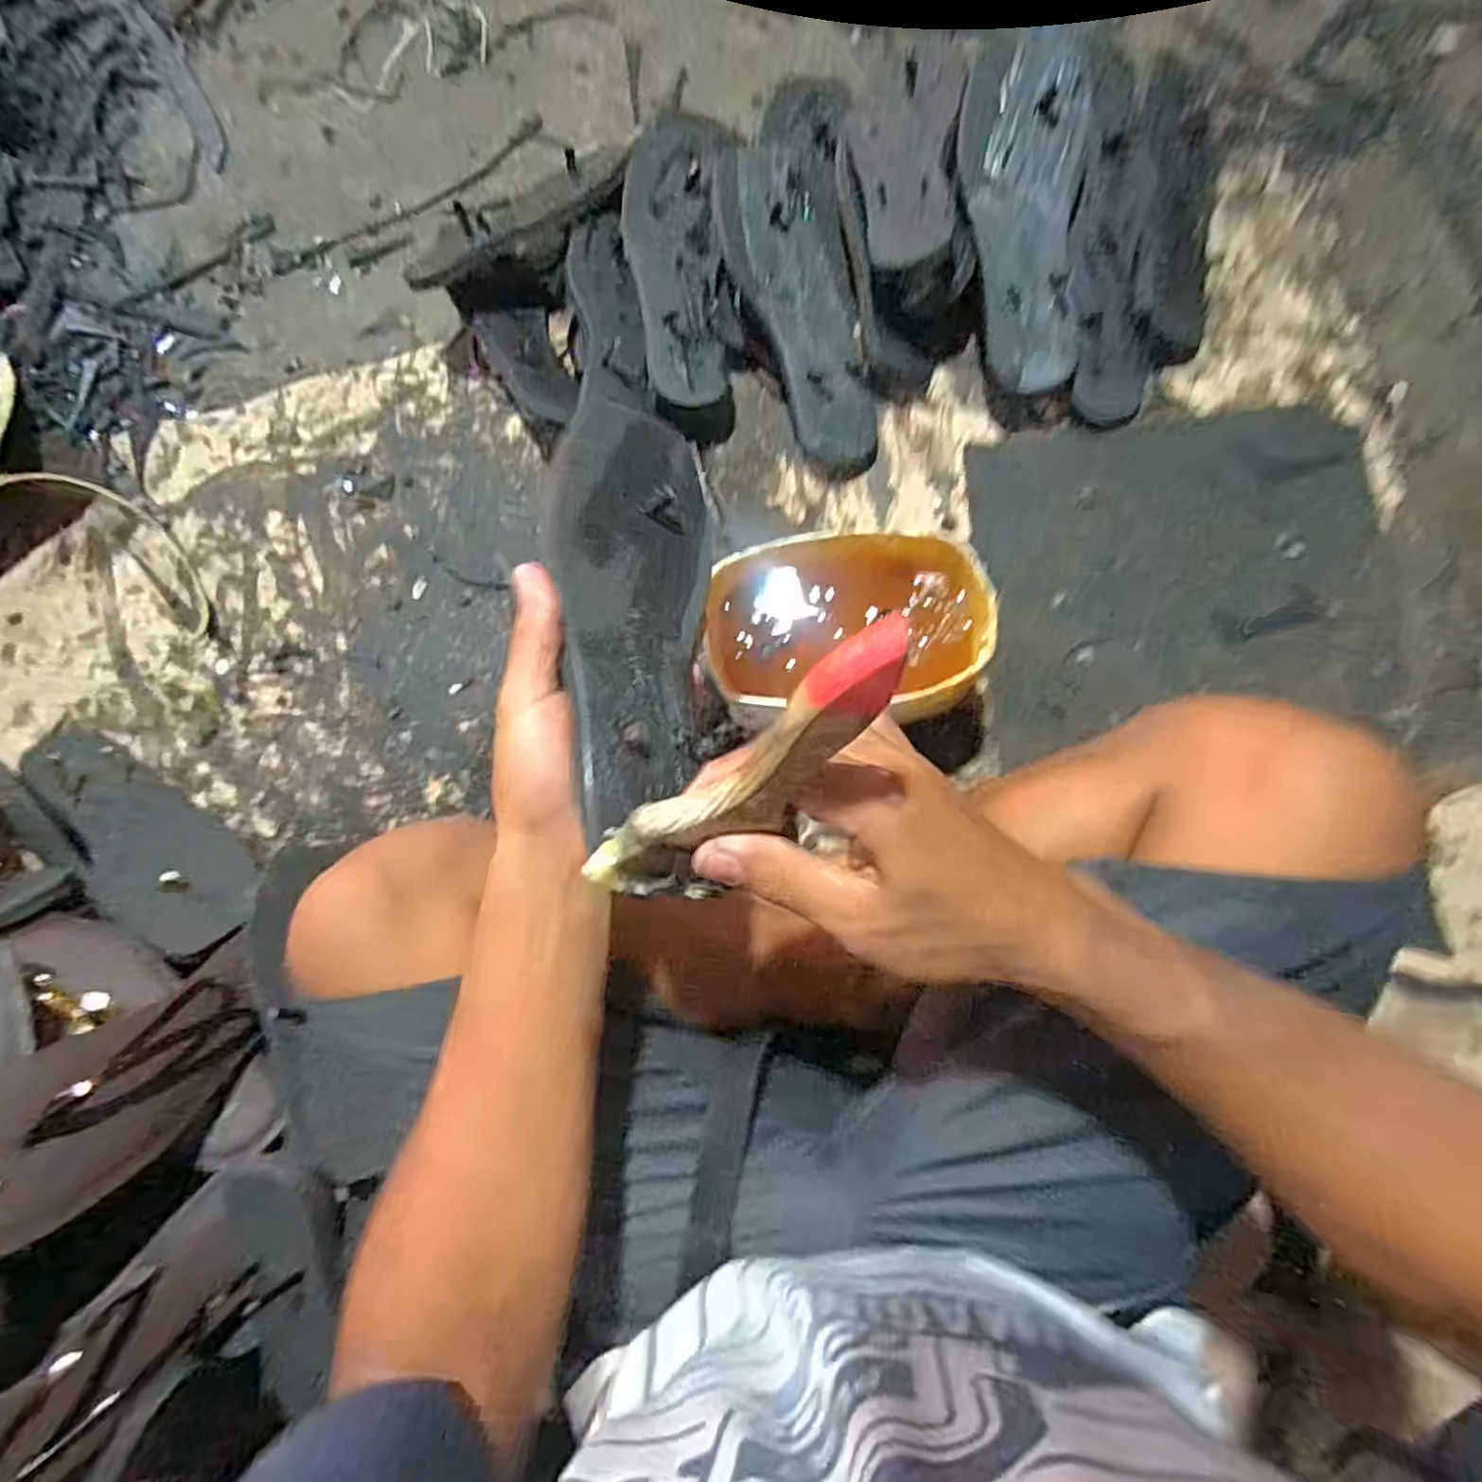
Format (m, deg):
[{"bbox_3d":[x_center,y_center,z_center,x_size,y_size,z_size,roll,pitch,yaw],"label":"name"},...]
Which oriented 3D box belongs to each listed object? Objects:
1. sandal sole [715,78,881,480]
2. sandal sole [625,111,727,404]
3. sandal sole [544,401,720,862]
[{"bbox_3d":[0.052,-0.373,0.601,0.106,0.029,0.295,-12,99,3],"label":"sandal sole"},{"bbox_3d":[-0.056,-0.400,0.607,0.079,0.012,0.230,-1,91,-2],"label":"sandal sole"},{"bbox_3d":[-0.048,-0.068,0.358,0.085,0.011,0.219,2,72,-33],"label":"sandal sole"}]

